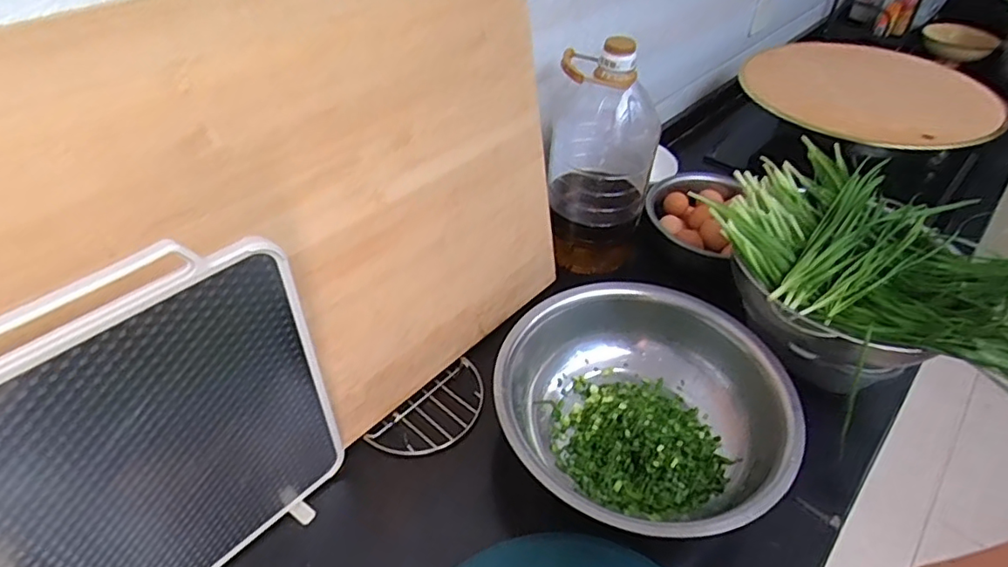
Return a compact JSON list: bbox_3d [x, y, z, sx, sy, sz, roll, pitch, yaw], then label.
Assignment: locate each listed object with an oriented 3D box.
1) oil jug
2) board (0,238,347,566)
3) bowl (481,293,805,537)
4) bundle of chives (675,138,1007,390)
[{"bbox_3d":[0.150,-0.187,0.882,0.154,0.330,0.136,7,43,6],"label":"oil jug"},{"bbox_3d":[-0.279,0.150,0.494,0.031,0.384,0.284,28,48,25],"label":"board"},{"bbox_3d":[0.162,0.150,0.705,0.334,0.112,0.331,1,43,-1],"label":"bowl"},{"bbox_3d":[0.493,-0.036,0.749,0.399,0.072,0.355,30,49,27],"label":"bundle of chives"}]

